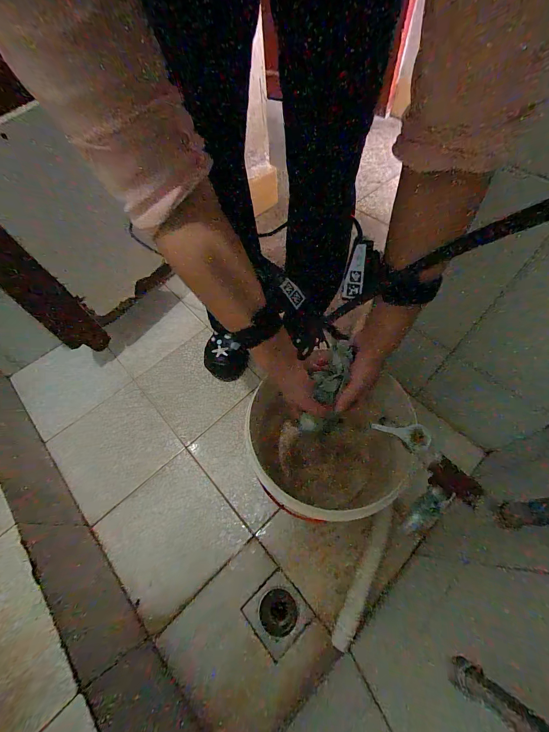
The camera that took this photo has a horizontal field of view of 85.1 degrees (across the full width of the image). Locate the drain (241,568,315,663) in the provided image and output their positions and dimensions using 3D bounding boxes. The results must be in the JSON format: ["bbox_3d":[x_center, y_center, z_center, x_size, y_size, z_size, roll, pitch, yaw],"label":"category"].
[{"bbox_3d":[0.005,0.467,0.566,0.099,0.012,0.099,-39,65,-17],"label":"drain"}]

